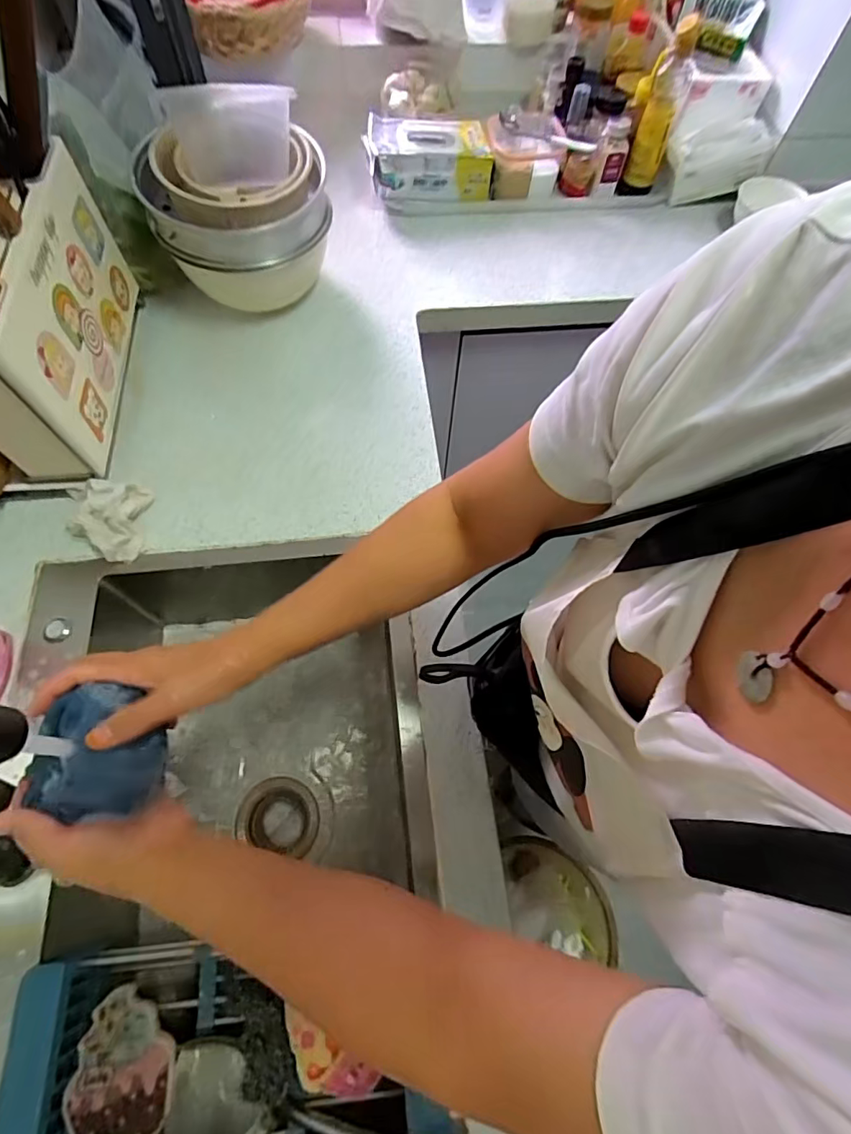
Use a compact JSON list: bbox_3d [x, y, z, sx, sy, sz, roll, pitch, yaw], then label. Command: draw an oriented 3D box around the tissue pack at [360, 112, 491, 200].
[{"bbox_3d":[0.004,-0.737,0.956,0.220,0.107,0.109,-7,66,-6],"label":"tissue pack"}]

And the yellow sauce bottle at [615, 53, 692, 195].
[{"bbox_3d":[0.404,-0.763,0.922,0.060,0.192,0.065,23,66,8],"label":"yellow sauce bottle"}]

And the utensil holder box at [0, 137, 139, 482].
[{"bbox_3d":[-0.463,-0.306,0.636,0.094,0.204,0.350,-5,66,-5],"label":"utensil holder box"}]

